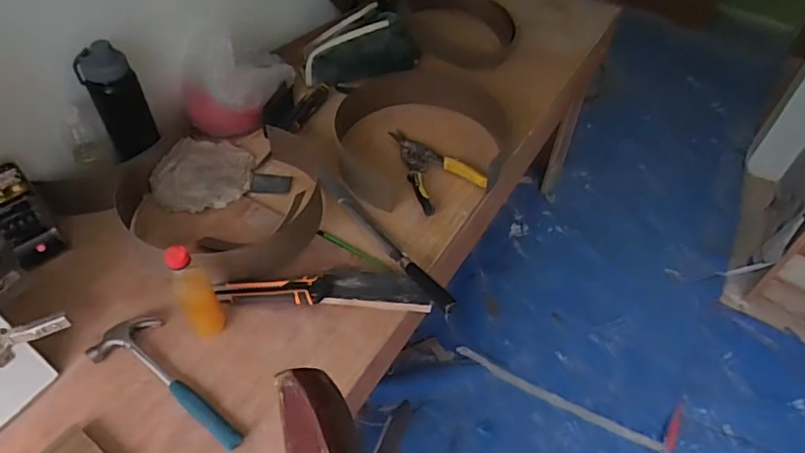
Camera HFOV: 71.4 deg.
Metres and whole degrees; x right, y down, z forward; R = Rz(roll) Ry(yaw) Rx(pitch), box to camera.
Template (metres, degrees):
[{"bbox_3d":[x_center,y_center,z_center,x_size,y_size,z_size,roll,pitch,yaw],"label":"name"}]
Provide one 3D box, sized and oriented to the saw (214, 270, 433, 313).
[{"bbox_3d":[-0.118,0.095,0.883,0.321,0.035,0.075,3,50,0],"label":"saw"}]

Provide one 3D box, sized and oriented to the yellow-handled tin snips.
[{"bbox_3d":[0.044,-0.126,1.084,0.127,0.029,0.228,-23,54,-20],"label":"yellow-handled tin snips"}]

